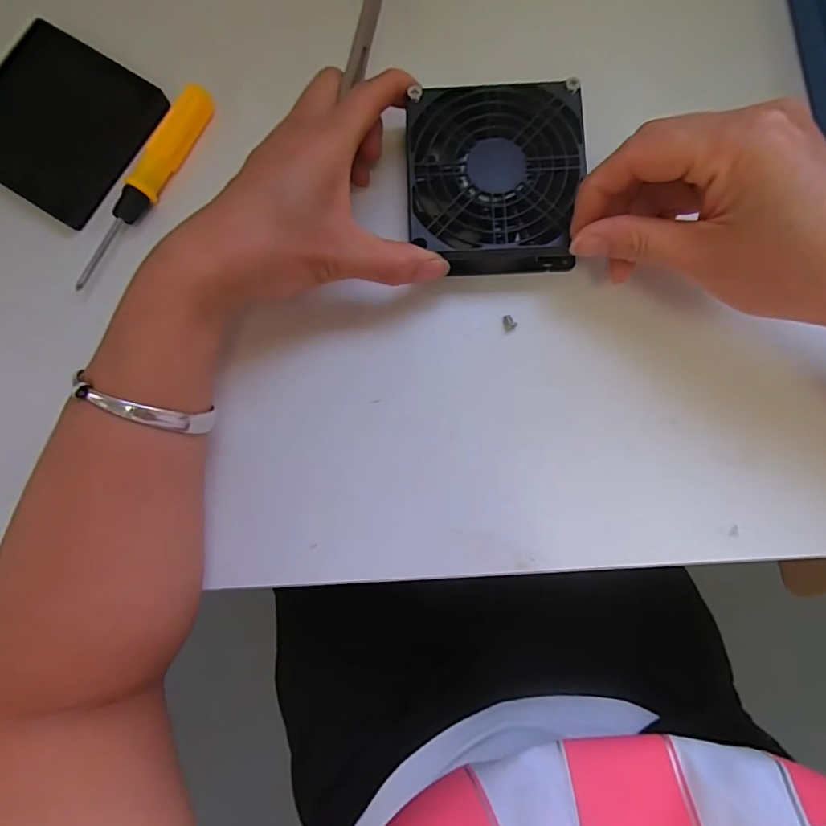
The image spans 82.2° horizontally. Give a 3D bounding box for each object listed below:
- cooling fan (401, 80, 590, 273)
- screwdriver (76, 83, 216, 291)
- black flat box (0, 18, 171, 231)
[{"bbox_3d":[0.043,-0.124,0.257,0.089,0.029,0.094,-2,84,2],"label":"cooling fan"},{"bbox_3d":[-0.154,-0.131,0.271,0.015,0.014,0.132,27,85,5],"label":"screwdriver"},{"bbox_3d":[-0.207,-0.169,0.281,0.101,0.012,0.095,32,86,5],"label":"black flat box"}]

